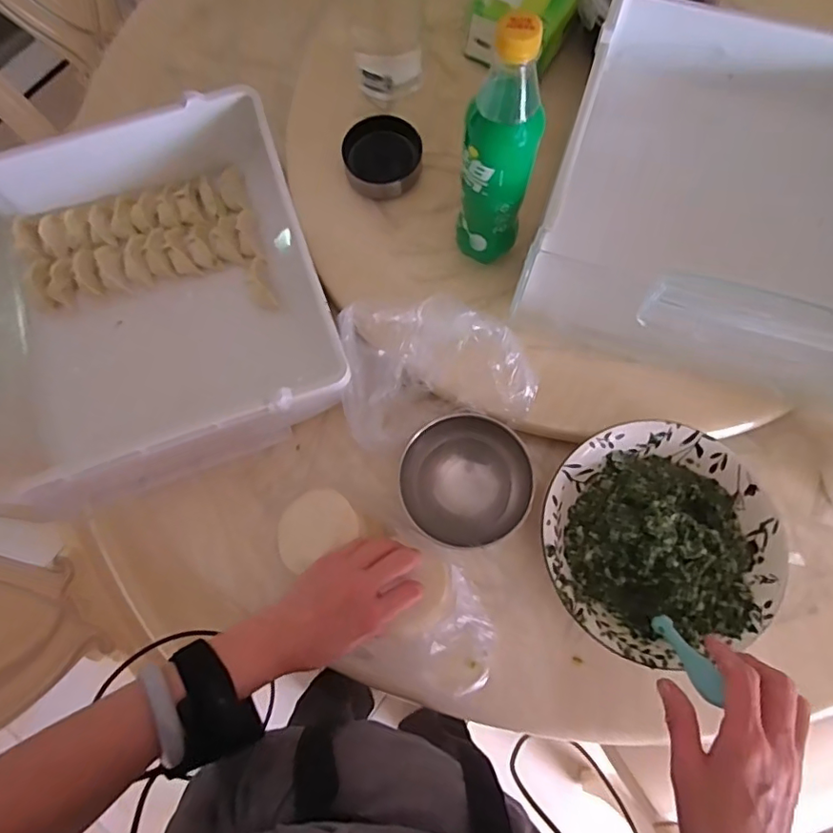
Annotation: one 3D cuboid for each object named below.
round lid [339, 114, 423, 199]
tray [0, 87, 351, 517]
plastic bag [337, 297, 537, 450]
[{"bbox_3d":[-0.036,-0.279,0.585,0.083,0.033,0.075,-18,75,-3],"label":"round lid"},{"bbox_3d":[-0.269,-0.125,0.562,0.321,0.108,0.363,-21,75,-4],"label":"tray"},{"bbox_3d":[0.020,-0.042,0.517,0.176,0.070,0.121,-3,74,1],"label":"plastic bag"}]

